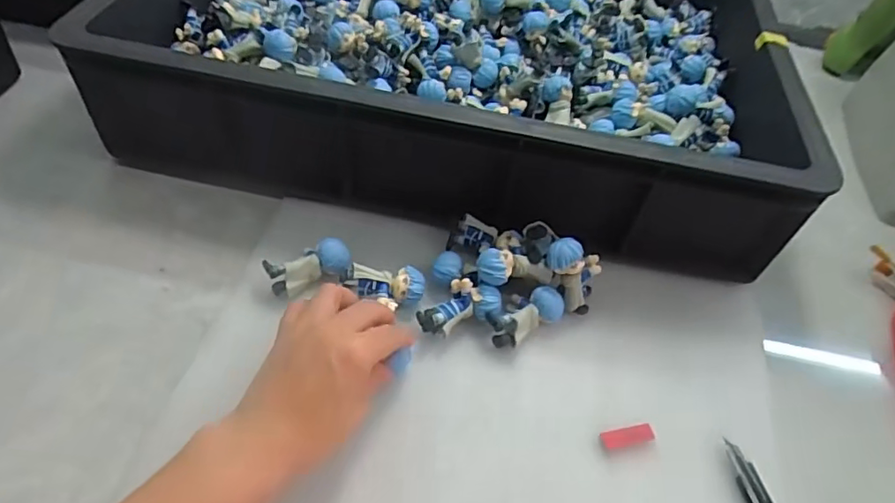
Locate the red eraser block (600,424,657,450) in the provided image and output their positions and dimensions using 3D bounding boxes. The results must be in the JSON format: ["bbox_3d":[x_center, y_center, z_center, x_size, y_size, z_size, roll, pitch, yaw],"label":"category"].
[{"bbox_3d":[0.122,0.125,0.378,0.035,0.004,0.012,-7,52,-11],"label":"red eraser block"}]

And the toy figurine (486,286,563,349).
[{"bbox_3d":[0.057,0.047,0.422,0.060,0.023,0.034,-26,58,-25],"label":"toy figurine"}]

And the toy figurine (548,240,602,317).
[{"bbox_3d":[0.095,0.017,0.427,0.042,0.048,0.030,27,53,15],"label":"toy figurine"}]

